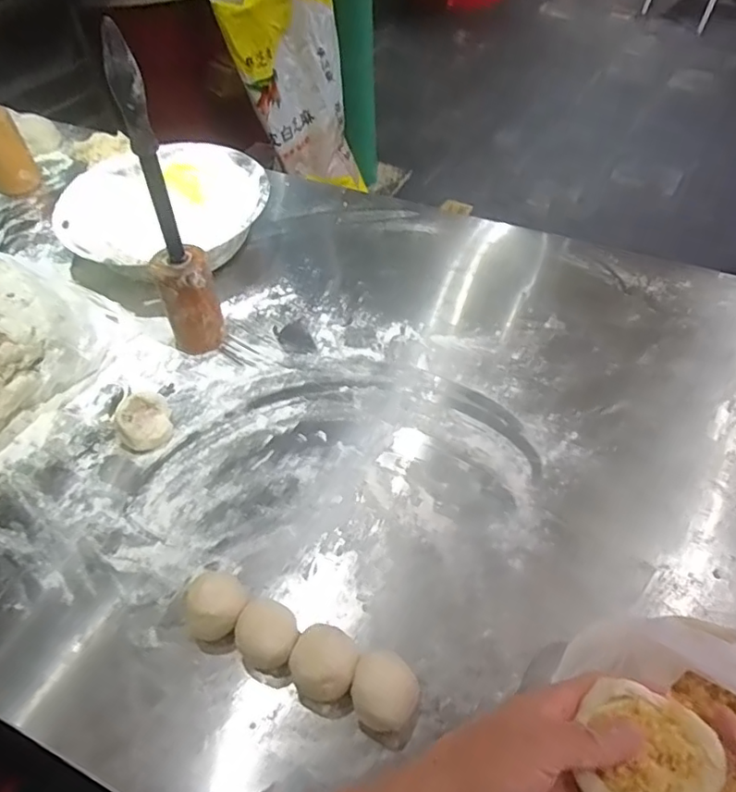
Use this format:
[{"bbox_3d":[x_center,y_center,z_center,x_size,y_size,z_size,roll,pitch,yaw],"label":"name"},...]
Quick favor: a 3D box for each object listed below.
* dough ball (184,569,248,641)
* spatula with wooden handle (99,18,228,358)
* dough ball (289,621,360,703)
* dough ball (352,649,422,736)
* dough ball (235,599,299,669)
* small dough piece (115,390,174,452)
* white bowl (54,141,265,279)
[{"bbox_3d":[-0.125,0.179,0.492,0.047,0.054,0.043,-2,50,2],"label":"dough ball"},{"bbox_3d":[-0.211,-0.176,0.604,0.063,0.342,0.046,-21,52,-13],"label":"spatula with wooden handle"},{"bbox_3d":[-0.034,0.213,0.464,0.049,0.049,0.053,-2,50,2],"label":"dough ball"},{"bbox_3d":[0.013,0.233,0.458,0.049,0.041,0.049,-2,50,2],"label":"dough ball"},{"bbox_3d":[-0.081,0.200,0.484,0.051,0.040,0.045,16,53,17],"label":"dough ball"},{"bbox_3d":[-0.238,0.028,0.627,0.054,0.052,0.046,-24,53,-16],"label":"small dough piece"},{"bbox_3d":[-0.289,-0.263,0.849,0.279,0.093,0.279,-2,50,2],"label":"white bowl"}]

